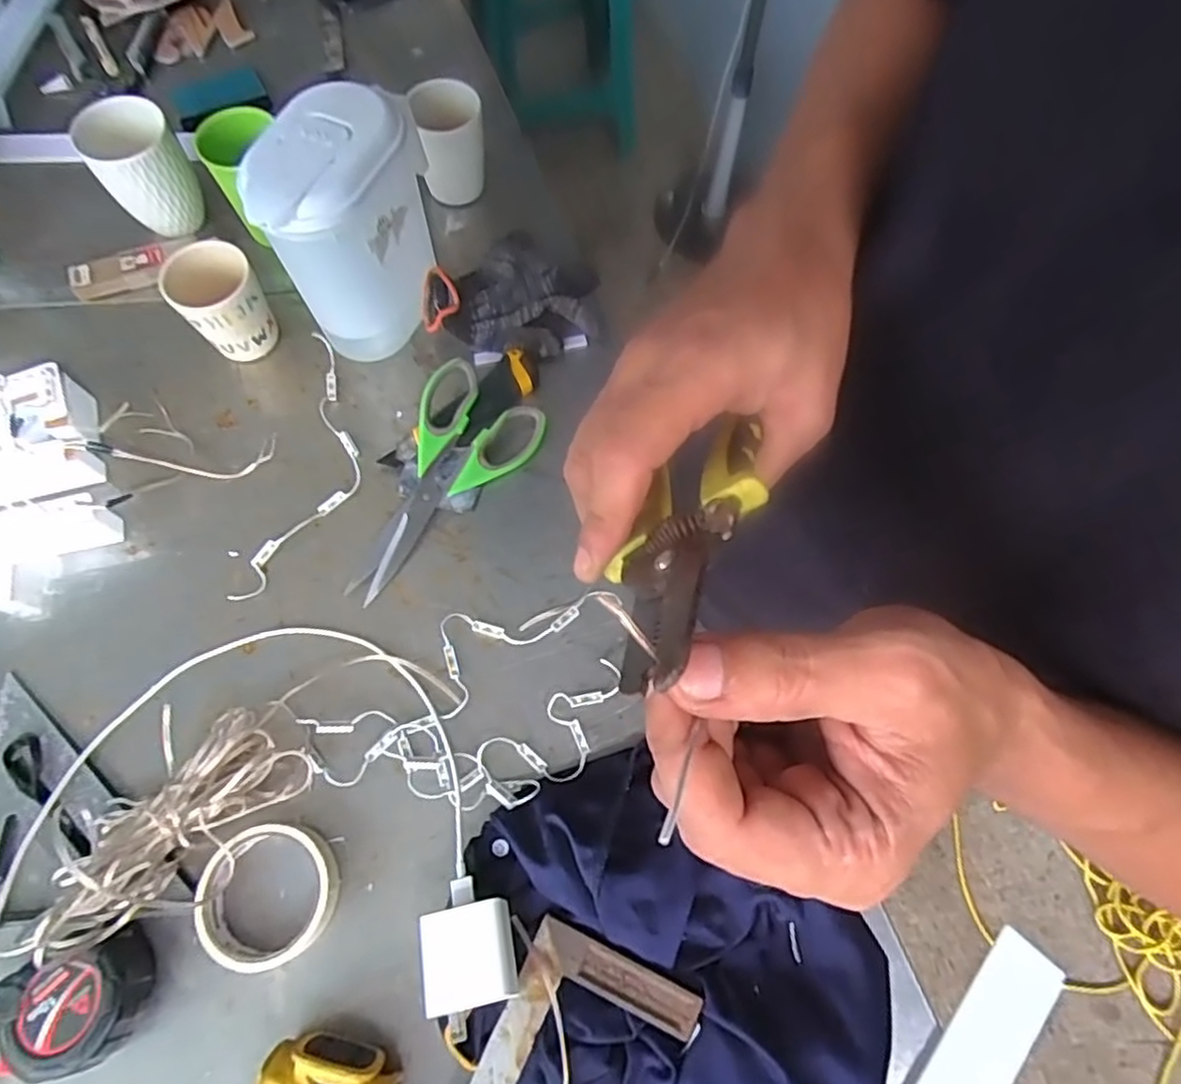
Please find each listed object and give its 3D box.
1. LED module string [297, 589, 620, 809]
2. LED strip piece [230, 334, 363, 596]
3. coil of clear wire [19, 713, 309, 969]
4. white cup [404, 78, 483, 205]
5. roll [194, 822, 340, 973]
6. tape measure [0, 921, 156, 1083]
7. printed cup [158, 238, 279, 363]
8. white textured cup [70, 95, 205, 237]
[{"bbox_3d":[-0.094,0.126,0.527,0.239,0.017,0.147,-9,69,-3],"label":"LED module string"},{"bbox_3d":[-0.240,-0.068,0.602,0.074,0.016,0.255,9,69,4],"label":"LED strip piece"},{"bbox_3d":[-0.293,0.194,0.481,0.180,0.049,0.086,-38,73,-13],"label":"coil of clear wire"},{"bbox_3d":[-0.139,-0.396,0.686,0.065,0.100,0.065,0,69,1],"label":"white cup"},{"bbox_3d":[-0.222,0.244,0.477,0.085,0.031,0.088,0,69,1],"label":"roll"},{"bbox_3d":[-0.329,0.302,0.446,0.082,0.044,0.070,-23,70,-8],"label":"tape measure"},{"bbox_3d":[-0.328,-0.212,0.618,0.073,0.090,0.067,-30,71,-10],"label":"printed cup"},{"bbox_3d":[-0.430,-0.359,0.665,0.078,0.105,0.076,0,69,1],"label":"white textured cup"}]

